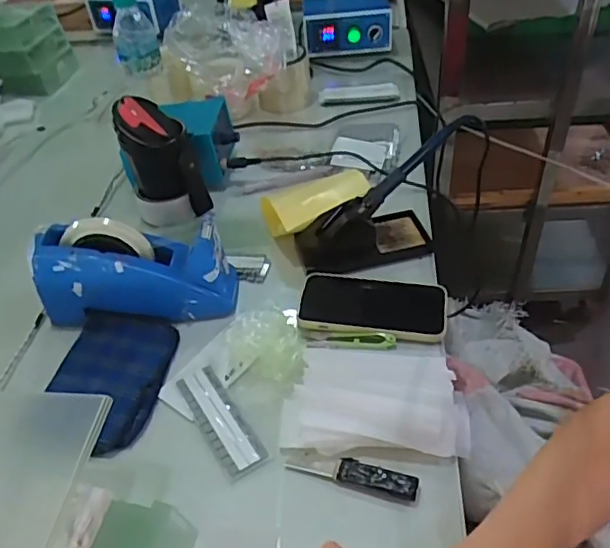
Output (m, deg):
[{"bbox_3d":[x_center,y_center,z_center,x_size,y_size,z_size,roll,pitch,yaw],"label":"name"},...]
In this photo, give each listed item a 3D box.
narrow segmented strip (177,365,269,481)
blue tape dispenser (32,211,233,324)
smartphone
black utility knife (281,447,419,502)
[{"bbox_3d":[-0.083,0.139,0.564,0.038,0.005,0.130,-26,46,-22],"label":"narrow segmented strip"},{"bbox_3d":[-0.186,-0.002,0.656,0.220,0.129,0.067,4,41,-9],"label":"blue tape dispenser"},{"bbox_3d":[0.075,0.033,0.653,0.162,0.010,0.086,4,43,9],"label":"smartphone"},{"bbox_3d":[0.038,0.171,0.512,0.122,0.009,0.023,9,44,15],"label":"black utility knife"}]

